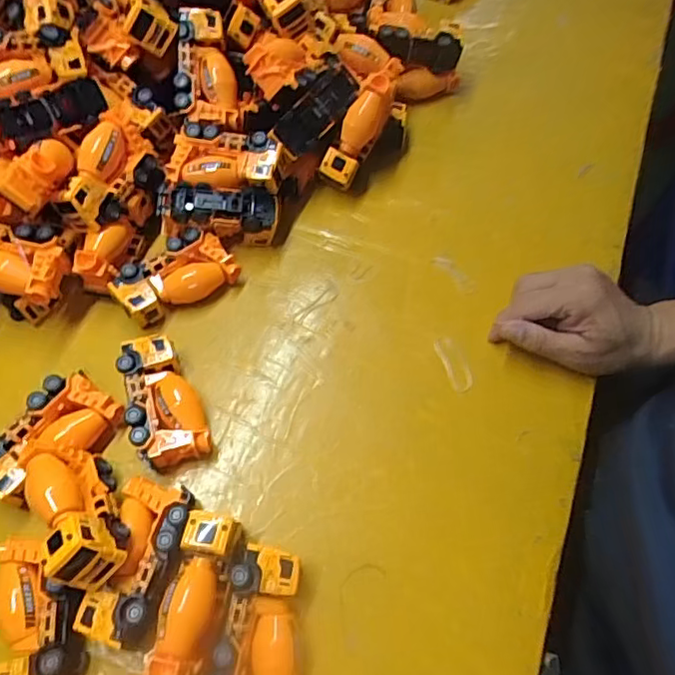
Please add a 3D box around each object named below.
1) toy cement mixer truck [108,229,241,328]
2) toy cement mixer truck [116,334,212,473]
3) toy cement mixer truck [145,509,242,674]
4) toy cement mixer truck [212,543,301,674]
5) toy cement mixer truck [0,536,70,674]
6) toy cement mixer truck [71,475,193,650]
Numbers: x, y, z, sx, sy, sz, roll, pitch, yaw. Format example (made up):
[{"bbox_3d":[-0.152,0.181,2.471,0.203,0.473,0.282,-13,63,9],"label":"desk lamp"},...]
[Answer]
[{"bbox_3d":[-0.144,-0.055,0.499,0.106,0.037,0.054,-27,65,-15],"label":"toy cement mixer truck"},{"bbox_3d":[-0.138,0.049,0.441,0.051,0.036,0.105,-21,64,-12],"label":"toy cement mixer truck"},{"bbox_3d":[-0.090,0.169,0.365,0.033,0.053,0.100,8,62,4],"label":"toy cement mixer truck"},{"bbox_3d":[-0.048,0.193,0.364,0.050,0.035,0.100,6,62,2],"label":"toy cement mixer truck"},{"bbox_3d":[-0.198,0.182,0.364,0.048,0.032,0.102,-15,63,-9],"label":"toy cement mixer truck"},{"bbox_3d":[-0.135,0.153,0.384,0.049,0.039,0.102,10,62,4],"label":"toy cement mixer truck"}]

